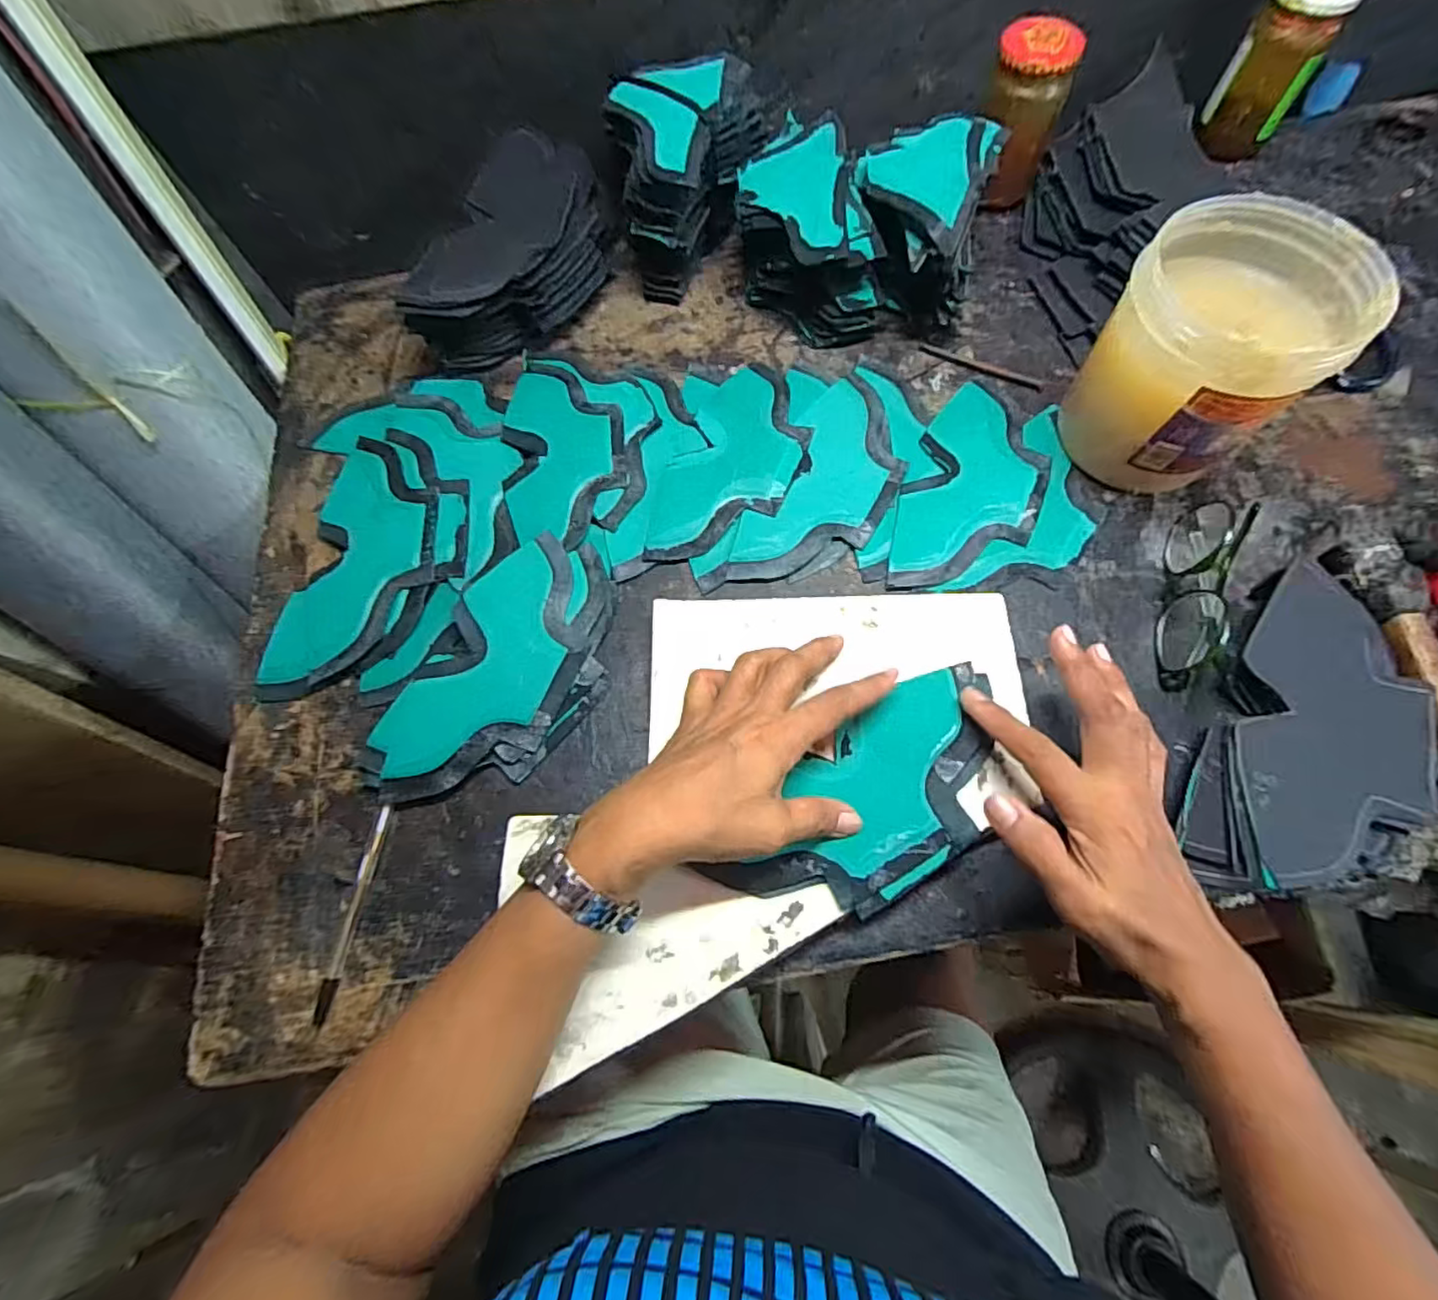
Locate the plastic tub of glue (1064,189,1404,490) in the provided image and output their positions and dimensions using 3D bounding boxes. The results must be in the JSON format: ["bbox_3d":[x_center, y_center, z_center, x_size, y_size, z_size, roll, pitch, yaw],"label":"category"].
[{"bbox_3d":[0.300,-0.180,0.383,0.113,0.128,0.113,-1,68,3],"label":"plastic tub of glue"}]

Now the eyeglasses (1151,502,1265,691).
[{"bbox_3d":[0.311,-0.037,0.382,0.045,0.029,0.140,18,70,10],"label":"eyeglasses"}]

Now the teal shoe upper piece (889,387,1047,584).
[{"bbox_3d":[0.183,-0.114,0.431,0.086,0.006,0.183,22,71,11],"label":"teal shoe upper piece"}]

